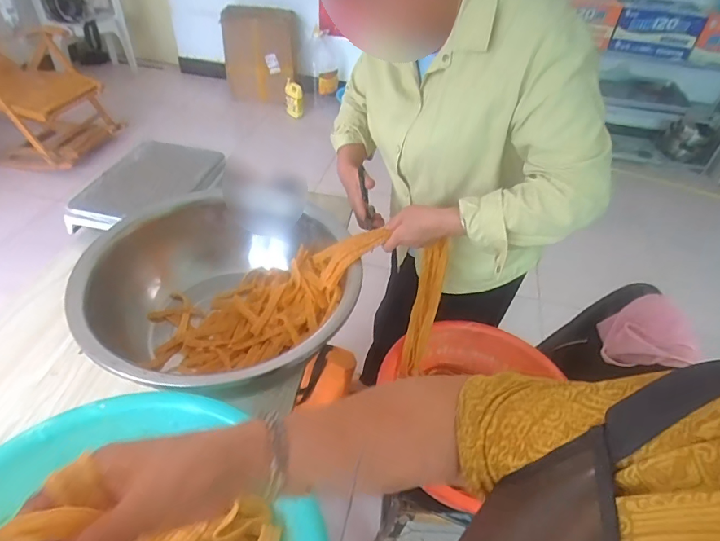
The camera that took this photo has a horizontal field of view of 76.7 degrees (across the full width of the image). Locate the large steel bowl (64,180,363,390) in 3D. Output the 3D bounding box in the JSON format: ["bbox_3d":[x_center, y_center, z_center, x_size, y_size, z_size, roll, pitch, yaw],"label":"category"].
[{"bbox_3d":[-0.226,0.058,0.799,0.425,0.200,0.412,3,43,-3],"label":"large steel bowl"}]

